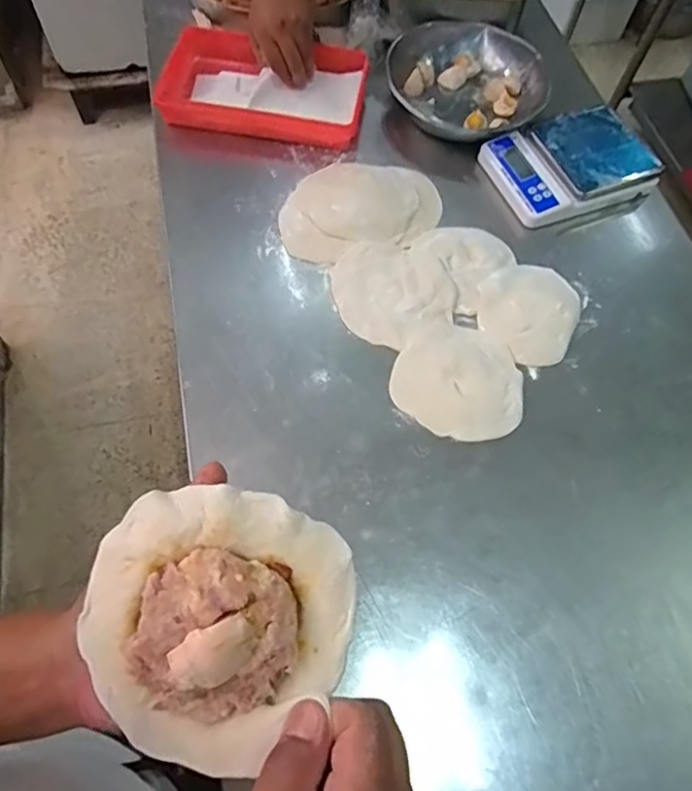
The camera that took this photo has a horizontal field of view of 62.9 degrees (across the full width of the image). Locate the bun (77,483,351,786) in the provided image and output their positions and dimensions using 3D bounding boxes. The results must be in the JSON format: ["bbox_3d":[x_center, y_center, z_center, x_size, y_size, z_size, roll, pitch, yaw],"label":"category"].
[{"bbox_3d":[-0.066,0.116,0.282,0.134,0.043,0.134,1,84,-5],"label":"bun"}]

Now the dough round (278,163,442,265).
[{"bbox_3d":[0.017,-0.261,0.766,0.215,0.021,0.164,-11,64,-9],"label":"dough round"}]

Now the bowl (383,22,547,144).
[{"bbox_3d":[0.191,-0.467,0.858,0.234,0.070,0.219,2,63,-3],"label":"bowl"}]

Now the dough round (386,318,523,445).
[{"bbox_3d":[0.135,-0.017,0.658,0.147,0.009,0.144,37,67,14],"label":"dough round"}]

